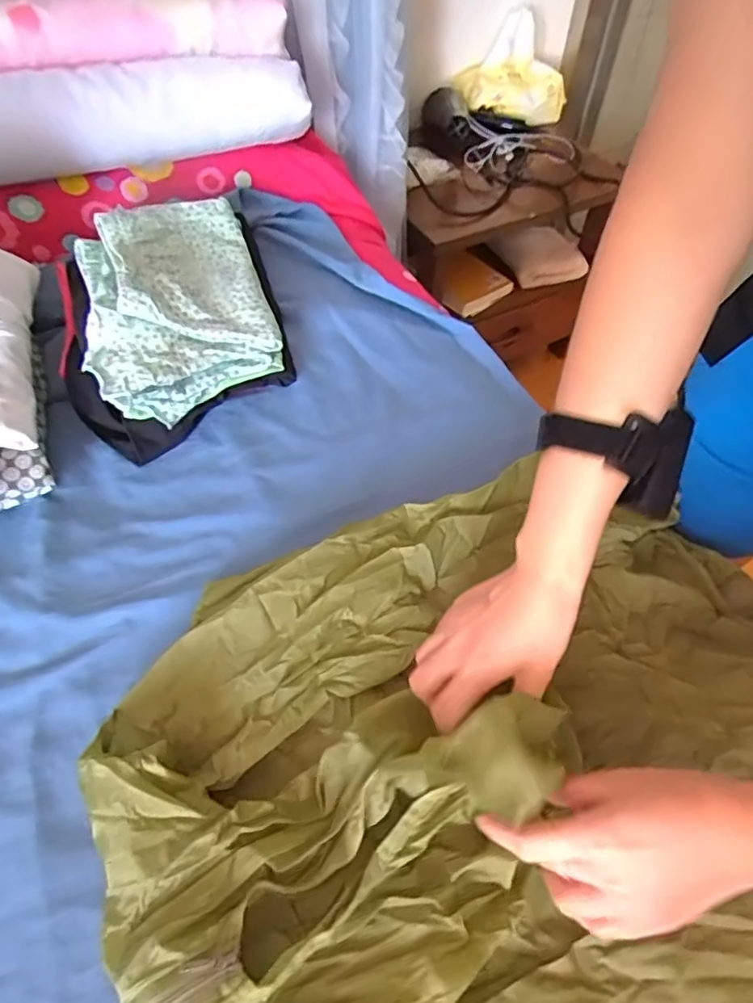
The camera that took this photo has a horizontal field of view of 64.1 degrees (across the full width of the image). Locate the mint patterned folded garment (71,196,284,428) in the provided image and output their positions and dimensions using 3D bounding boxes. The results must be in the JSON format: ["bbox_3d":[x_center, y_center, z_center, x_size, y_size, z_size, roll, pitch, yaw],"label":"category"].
[{"bbox_3d":[-0.212,-0.216,0.646,0.175,0.105,0.295,-14,55,-12],"label":"mint patterned folded garment"}]

